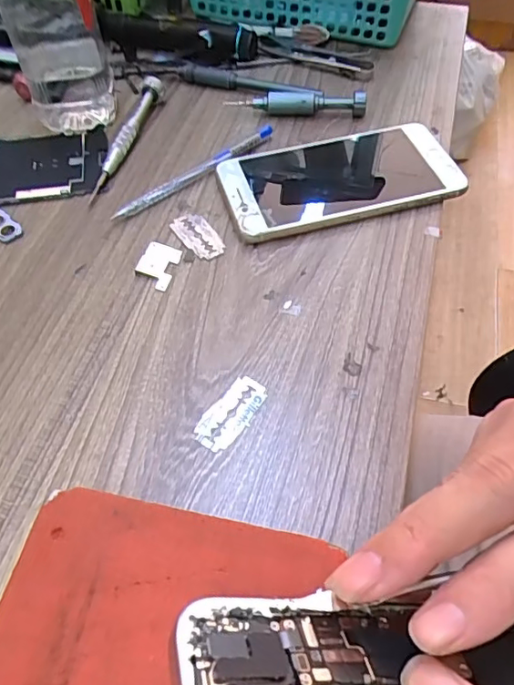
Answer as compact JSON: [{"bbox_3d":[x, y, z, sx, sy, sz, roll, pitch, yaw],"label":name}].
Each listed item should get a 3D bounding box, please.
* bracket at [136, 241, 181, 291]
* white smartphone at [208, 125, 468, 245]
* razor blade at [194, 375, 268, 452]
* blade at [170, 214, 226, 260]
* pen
[{"bbox_3d":[-0.060,-0.047,0.328,0.023,0.005,0.031,13,55,10],"label":"bracket"},{"bbox_3d":[0.054,-0.110,0.366,0.152,0.013,0.079,-13,55,-9],"label":"white smartphone"},{"bbox_3d":[-0.013,0.034,0.271,0.020,0.004,0.042,31,60,21],"label":"razor blade"},{"bbox_3d":[-0.037,-0.069,0.343,0.021,0.004,0.042,-28,59,-18],"label":"blade"},{"bbox_3d":[-0.040,-0.117,0.373,0.132,0.011,0.010,-37,62,-23],"label":"pen"}]

